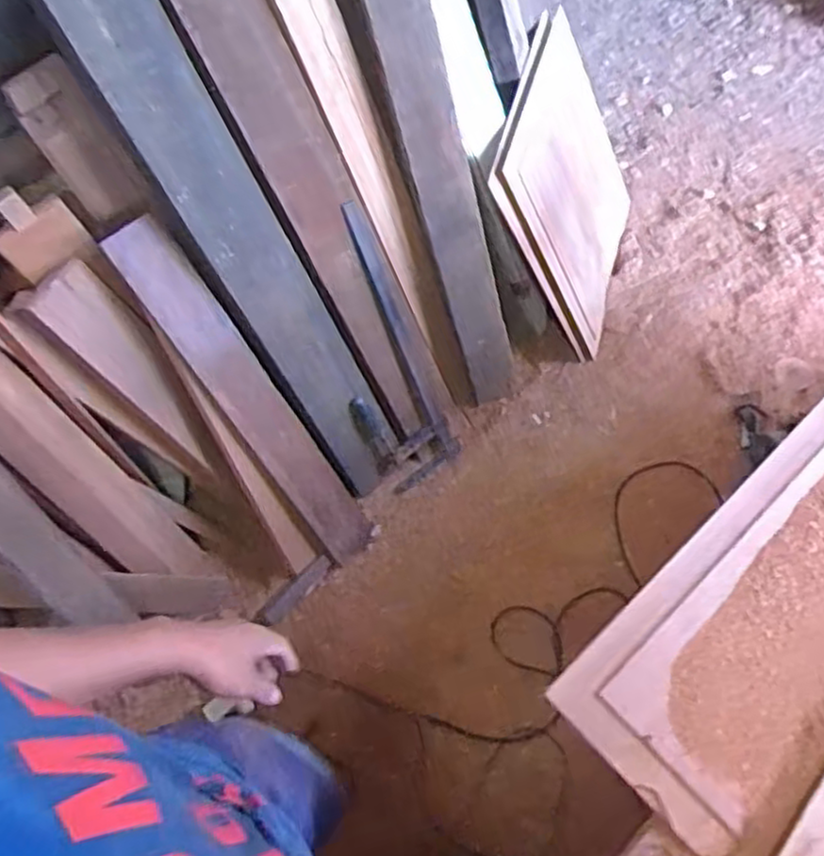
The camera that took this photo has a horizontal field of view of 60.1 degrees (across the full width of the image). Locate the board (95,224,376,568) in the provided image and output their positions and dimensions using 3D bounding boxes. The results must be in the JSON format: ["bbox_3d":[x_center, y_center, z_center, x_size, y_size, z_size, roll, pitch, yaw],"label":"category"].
[{"bbox_3d":[-0.317,-0.035,1.441,0.117,0.818,0.029,-29,25,4],"label":"board"}]

